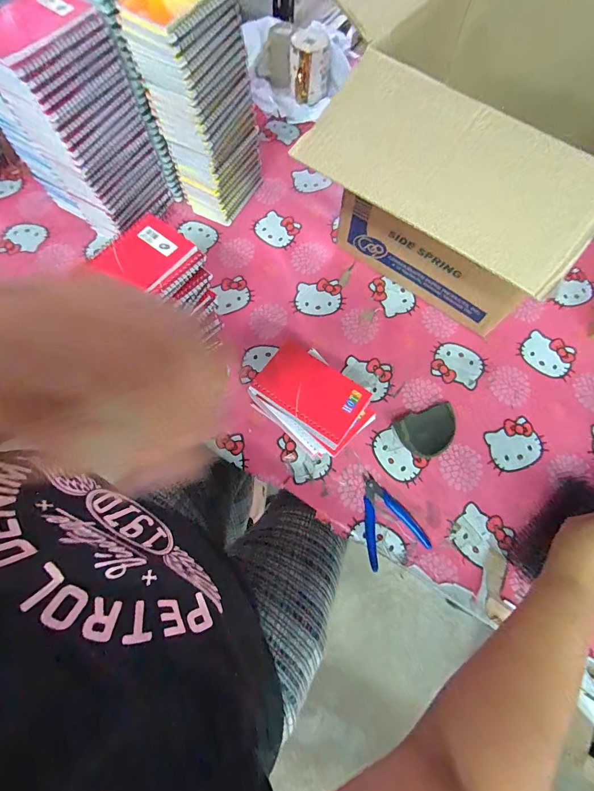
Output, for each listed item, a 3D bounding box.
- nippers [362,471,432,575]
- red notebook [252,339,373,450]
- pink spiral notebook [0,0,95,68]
[{"bbox_3d":[0.122,0.169,0.504,0.082,0.011,0.115,-19,71,-6],"label":"nippers"},{"bbox_3d":[0.018,-0.005,0.449,0.130,0.007,0.081,34,79,8],"label":"red notebook"},{"bbox_3d":[-0.315,-0.438,0.418,0.113,0.009,0.133,33,74,10],"label":"pink spiral notebook"}]

